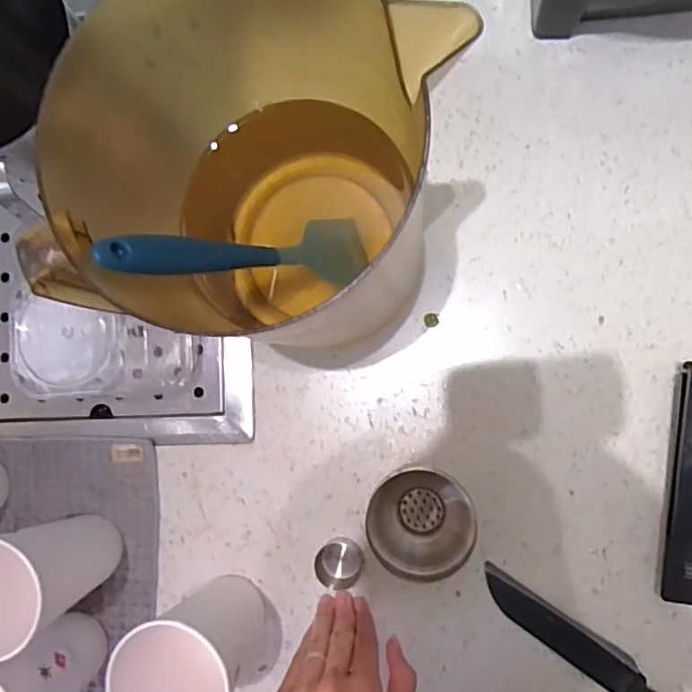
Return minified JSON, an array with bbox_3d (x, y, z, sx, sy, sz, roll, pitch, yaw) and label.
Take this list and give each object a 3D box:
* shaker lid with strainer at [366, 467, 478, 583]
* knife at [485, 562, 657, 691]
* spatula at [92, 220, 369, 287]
[{"bbox_3d":[0.062,0.139,0.476,0.083,0.070,0.078,0,87,9],"label":"shaker lid with strainer"},{"bbox_3d":[0.216,0.263,0.473,0.237,0.017,0.033,34,93,9],"label":"knife"},{"bbox_3d":[-0.056,-0.061,0.378,0.020,0.229,0.044,-26,82,37],"label":"spatula"}]

